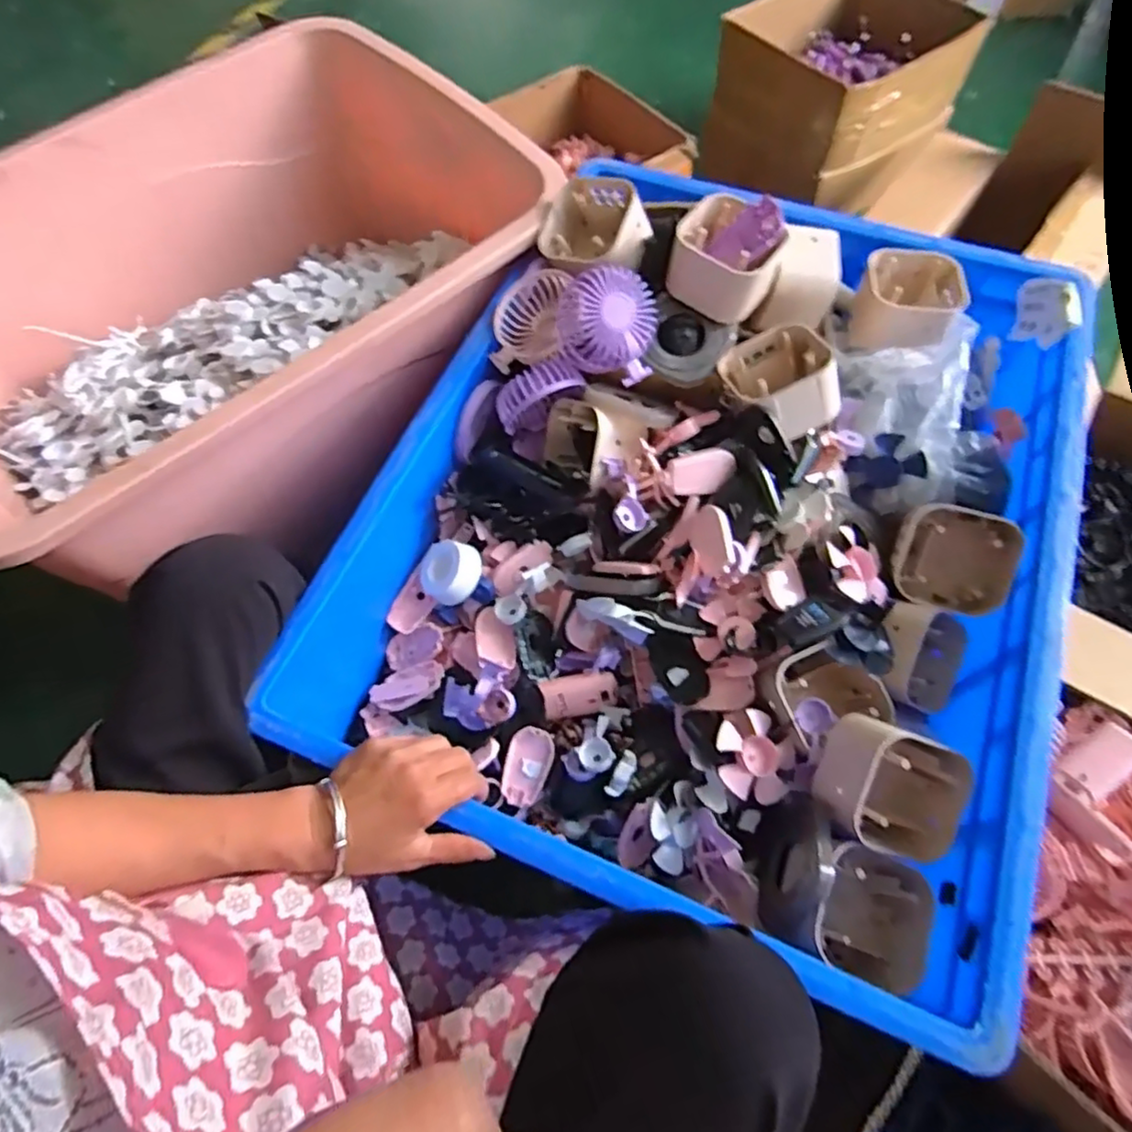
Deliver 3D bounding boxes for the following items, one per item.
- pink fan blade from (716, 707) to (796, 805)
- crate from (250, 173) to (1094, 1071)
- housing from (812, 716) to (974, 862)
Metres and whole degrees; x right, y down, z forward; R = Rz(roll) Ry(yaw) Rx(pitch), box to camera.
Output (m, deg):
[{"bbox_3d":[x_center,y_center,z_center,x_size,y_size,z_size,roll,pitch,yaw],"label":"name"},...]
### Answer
[{"bbox_3d":[0.154,0.155,0.533,0.066,0.029,0.070,0,65,0],"label":"pink fan blade"},{"bbox_3d":[0.137,-0.064,0.601,0.532,0.208,0.675,19,67,8],"label":"crate"},{"bbox_3d":[0.245,0.167,0.498,0.081,0.064,0.088,26,86,-11],"label":"housing"}]

